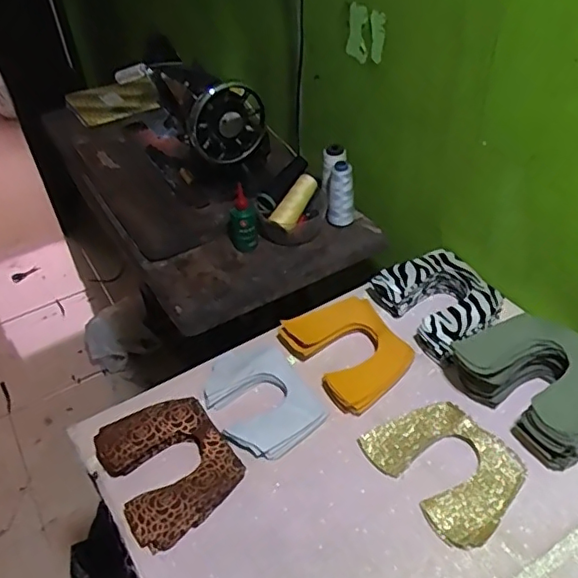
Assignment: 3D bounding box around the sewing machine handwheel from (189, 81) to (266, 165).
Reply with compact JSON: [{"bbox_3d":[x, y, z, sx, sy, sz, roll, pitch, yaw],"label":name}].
[{"bbox_3d":[-0.100,-0.274,0.964,0.131,0.135,0.026,-34,50,-29],"label":"sewing machine handwheel"}]

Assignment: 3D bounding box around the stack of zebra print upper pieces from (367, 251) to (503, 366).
[{"bbox_3d":[0.214,0.017,0.816,0.135,0.050,0.156,-25,45,-21],"label":"stack of zebra print upper pieces"}]

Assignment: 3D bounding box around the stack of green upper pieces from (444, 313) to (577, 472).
[{"bbox_3d":[0.295,0.108,0.695,0.140,0.071,0.175,-27,46,-22],"label":"stack of green upper pieces"}]

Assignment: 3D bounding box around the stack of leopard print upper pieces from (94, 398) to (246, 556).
[{"bbox_3d":[-0.139,0.199,0.670,0.132,0.029,0.158,-29,47,-24],"label":"stack of leopard print upper pieces"}]

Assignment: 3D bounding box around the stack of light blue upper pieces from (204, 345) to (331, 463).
[{"bbox_3d":[-0.036,0.134,0.723,0.114,0.032,0.146,-28,46,-23],"label":"stack of light blue upper pieces"}]

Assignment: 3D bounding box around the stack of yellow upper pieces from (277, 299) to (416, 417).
[{"bbox_3d":[0.077,0.079,0.776,0.128,0.033,0.162,-26,46,-22],"label":"stack of yellow upper pieces"}]

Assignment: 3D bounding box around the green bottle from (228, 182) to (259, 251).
[{"bbox_3d":[-0.078,-0.113,0.954,0.049,0.090,0.039,-8,42,-3],"label":"green bottle"}]

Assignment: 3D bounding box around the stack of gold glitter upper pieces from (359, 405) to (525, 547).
[{"bbox_3d":[0.179,0.195,0.655,0.127,0.010,0.162,-26,46,-22],"label":"stack of gold glitter upper pieces"}]

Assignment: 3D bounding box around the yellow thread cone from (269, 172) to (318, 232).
[{"bbox_3d":[0.011,-0.145,0.973,0.035,0.036,0.118,20,61,26],"label":"yellow thread cone"}]

